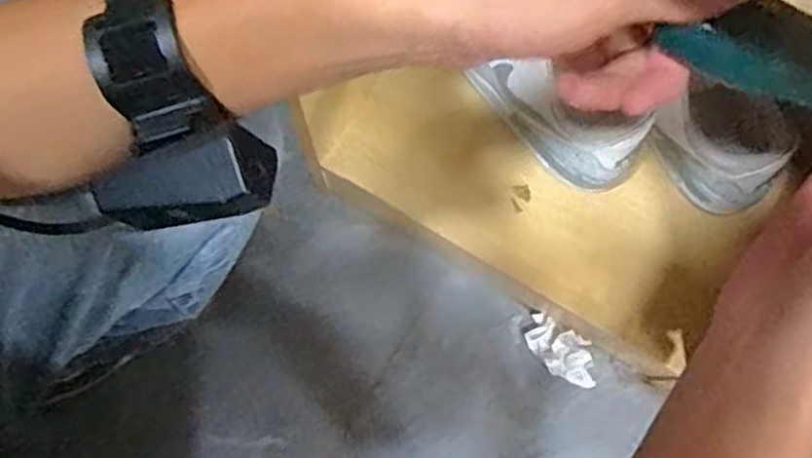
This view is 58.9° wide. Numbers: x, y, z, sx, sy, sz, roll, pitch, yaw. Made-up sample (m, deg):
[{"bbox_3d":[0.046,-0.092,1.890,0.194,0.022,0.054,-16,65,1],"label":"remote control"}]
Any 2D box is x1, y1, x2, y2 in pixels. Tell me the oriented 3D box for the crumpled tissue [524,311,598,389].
[{"bbox_3d":[0.158,0.124,0.726,0.080,0.014,0.046,30,79,6],"label":"crumpled tissue"}]

